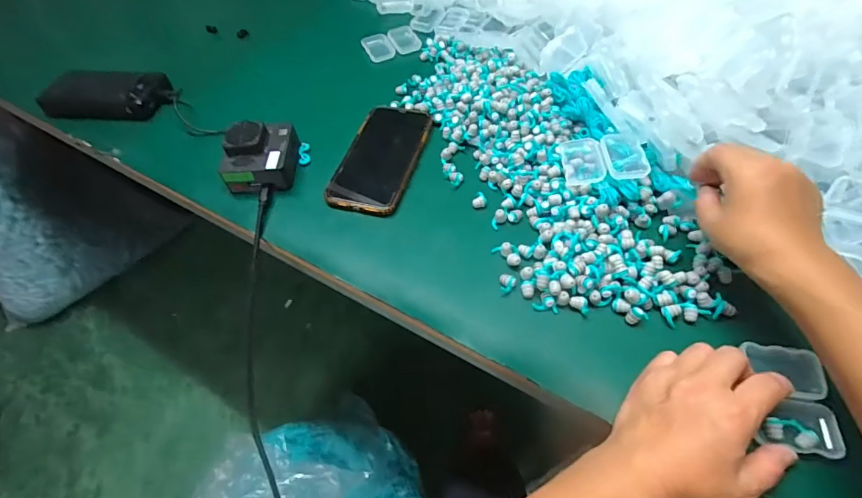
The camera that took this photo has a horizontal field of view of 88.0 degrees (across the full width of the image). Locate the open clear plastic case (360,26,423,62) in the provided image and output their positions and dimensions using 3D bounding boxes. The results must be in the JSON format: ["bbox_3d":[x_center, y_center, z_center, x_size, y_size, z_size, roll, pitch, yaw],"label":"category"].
[{"bbox_3d":[-0.057,-0.296,0.644,0.076,0.009,0.060,-17,55,-7],"label":"open clear plastic case"}]

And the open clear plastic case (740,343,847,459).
[{"bbox_3d":[0.263,0.108,0.325,0.052,0.018,0.074,6,56,9],"label":"open clear plastic case"}]

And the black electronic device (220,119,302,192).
[{"bbox_3d":[-0.188,-0.102,0.493,0.071,0.054,0.078,-4,55,2],"label":"black electronic device"}]

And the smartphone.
[{"bbox_3d":[-0.055,-0.103,0.503,0.081,0.014,0.157,13,57,13],"label":"smartphone"}]

